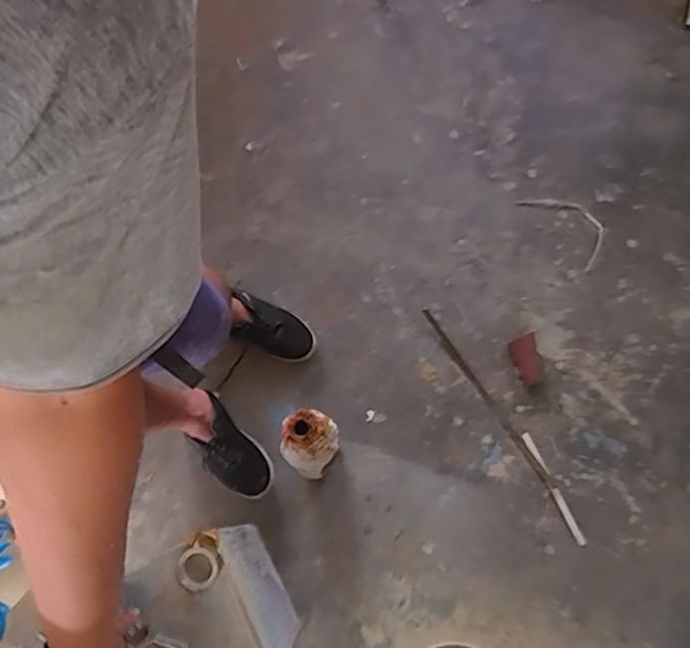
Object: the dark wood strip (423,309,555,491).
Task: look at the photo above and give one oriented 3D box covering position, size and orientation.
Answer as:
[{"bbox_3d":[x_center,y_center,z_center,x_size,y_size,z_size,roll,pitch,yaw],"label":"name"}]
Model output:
[{"bbox_3d":[0.302,0.156,1.239,0.018,0.009,0.445,-33,75,-8],"label":"dark wood strip"}]

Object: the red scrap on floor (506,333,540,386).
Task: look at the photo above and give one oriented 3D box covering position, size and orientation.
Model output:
[{"bbox_3d":[0.398,0.078,1.259,0.061,0.006,0.106,-18,73,-3],"label":"red scrap on floor"}]

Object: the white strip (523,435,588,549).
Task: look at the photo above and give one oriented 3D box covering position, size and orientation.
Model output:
[{"bbox_3d":[0.426,0.335,1.184,0.019,0.005,0.239,-24,74,-5],"label":"white strip"}]

